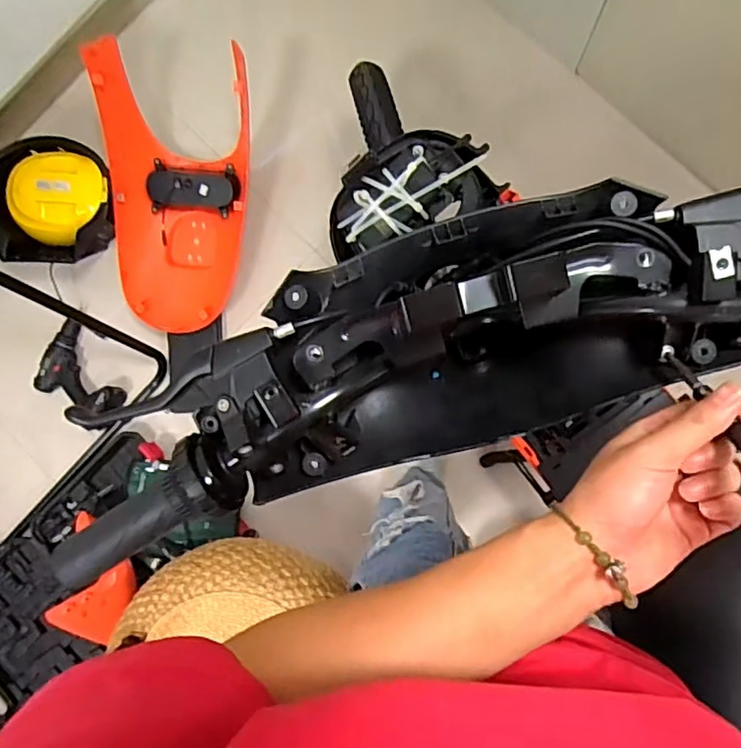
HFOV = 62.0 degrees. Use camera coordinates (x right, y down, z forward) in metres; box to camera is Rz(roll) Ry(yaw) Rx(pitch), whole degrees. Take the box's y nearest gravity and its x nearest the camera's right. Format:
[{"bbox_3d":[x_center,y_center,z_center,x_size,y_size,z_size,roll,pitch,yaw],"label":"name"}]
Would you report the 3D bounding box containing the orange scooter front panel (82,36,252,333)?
[{"bbox_3d":[-0.416,-0.361,1.286,0.288,0.269,0.507,11,88,6],"label":"orange scooter front panel"}]

